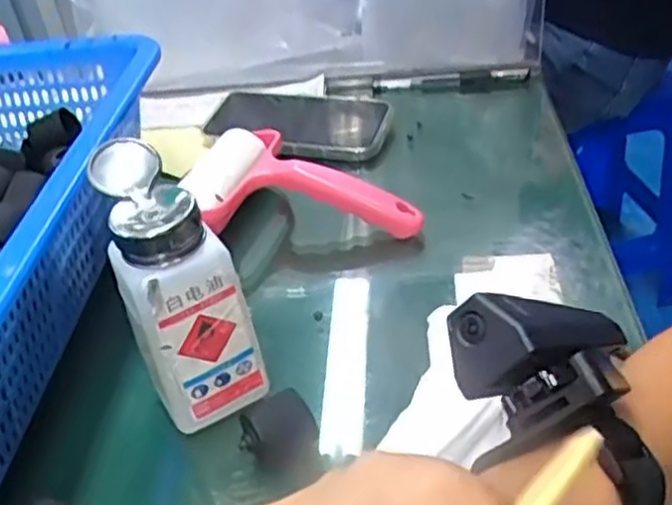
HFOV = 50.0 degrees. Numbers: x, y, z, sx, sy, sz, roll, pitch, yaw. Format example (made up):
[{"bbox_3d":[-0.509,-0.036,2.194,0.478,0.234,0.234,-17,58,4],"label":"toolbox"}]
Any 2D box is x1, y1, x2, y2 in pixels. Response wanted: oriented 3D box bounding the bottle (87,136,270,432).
[{"bbox_3d":[-0.080,0.017,0.365,0.054,0.134,0.063,-20,39,-17],"label":"bottle"}]

